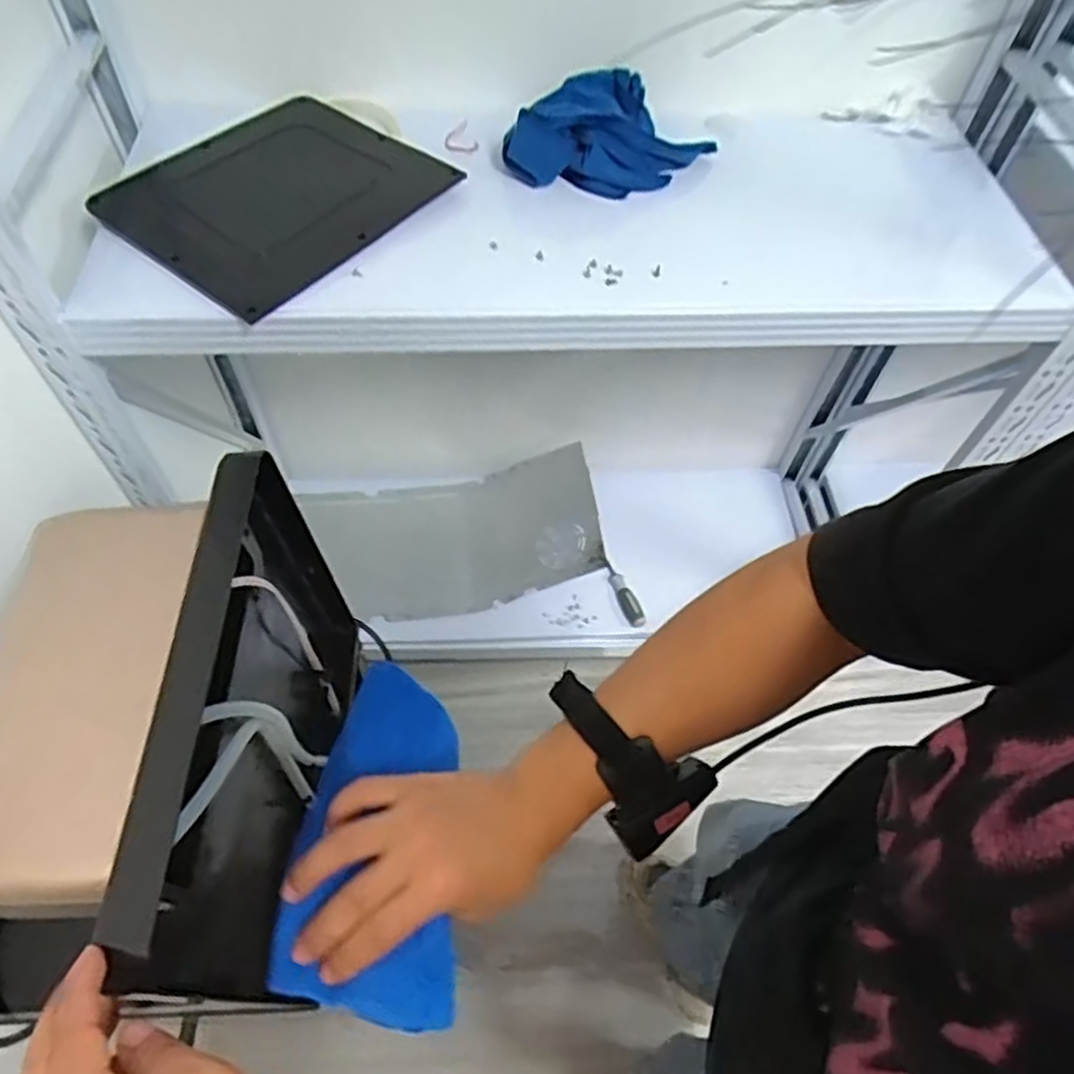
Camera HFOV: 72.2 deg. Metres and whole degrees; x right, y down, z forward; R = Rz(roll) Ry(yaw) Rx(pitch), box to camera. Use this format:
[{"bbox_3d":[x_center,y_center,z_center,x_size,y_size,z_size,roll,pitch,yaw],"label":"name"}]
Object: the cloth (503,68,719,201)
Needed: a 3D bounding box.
[{"bbox_3d":[0.091,-0.483,0.897,0.206,0.080,0.208,26,58,13],"label":"cloth"}]

